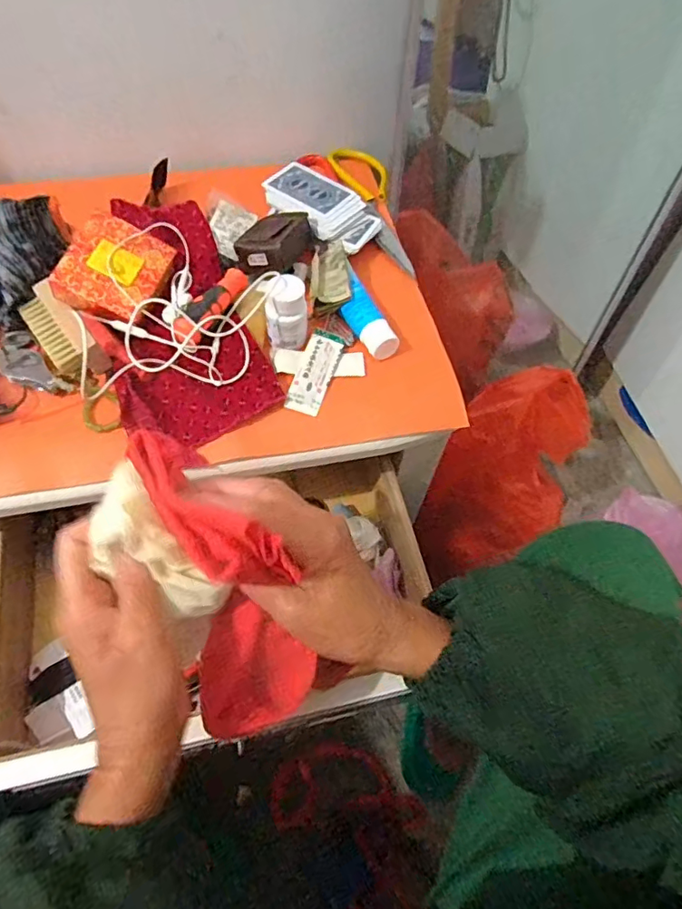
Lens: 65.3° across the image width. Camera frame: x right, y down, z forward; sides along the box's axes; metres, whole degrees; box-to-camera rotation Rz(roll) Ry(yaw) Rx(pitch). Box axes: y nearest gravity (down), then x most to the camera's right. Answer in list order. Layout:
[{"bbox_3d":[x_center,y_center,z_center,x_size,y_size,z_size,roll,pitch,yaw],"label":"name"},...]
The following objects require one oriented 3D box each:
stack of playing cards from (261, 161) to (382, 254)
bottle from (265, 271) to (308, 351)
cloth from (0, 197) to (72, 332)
[{"bbox_3d":[-0.019,-0.257,0.558,0.128,0.029,0.074,40,64,18],"label":"stack of playing cards"},{"bbox_3d":[-0.046,-0.121,0.460,0.034,0.055,0.033,3,59,-2],"label":"bottle"},{"bbox_3d":[-0.296,-0.181,0.473,0.087,0.062,0.112,24,60,10],"label":"cloth"}]

